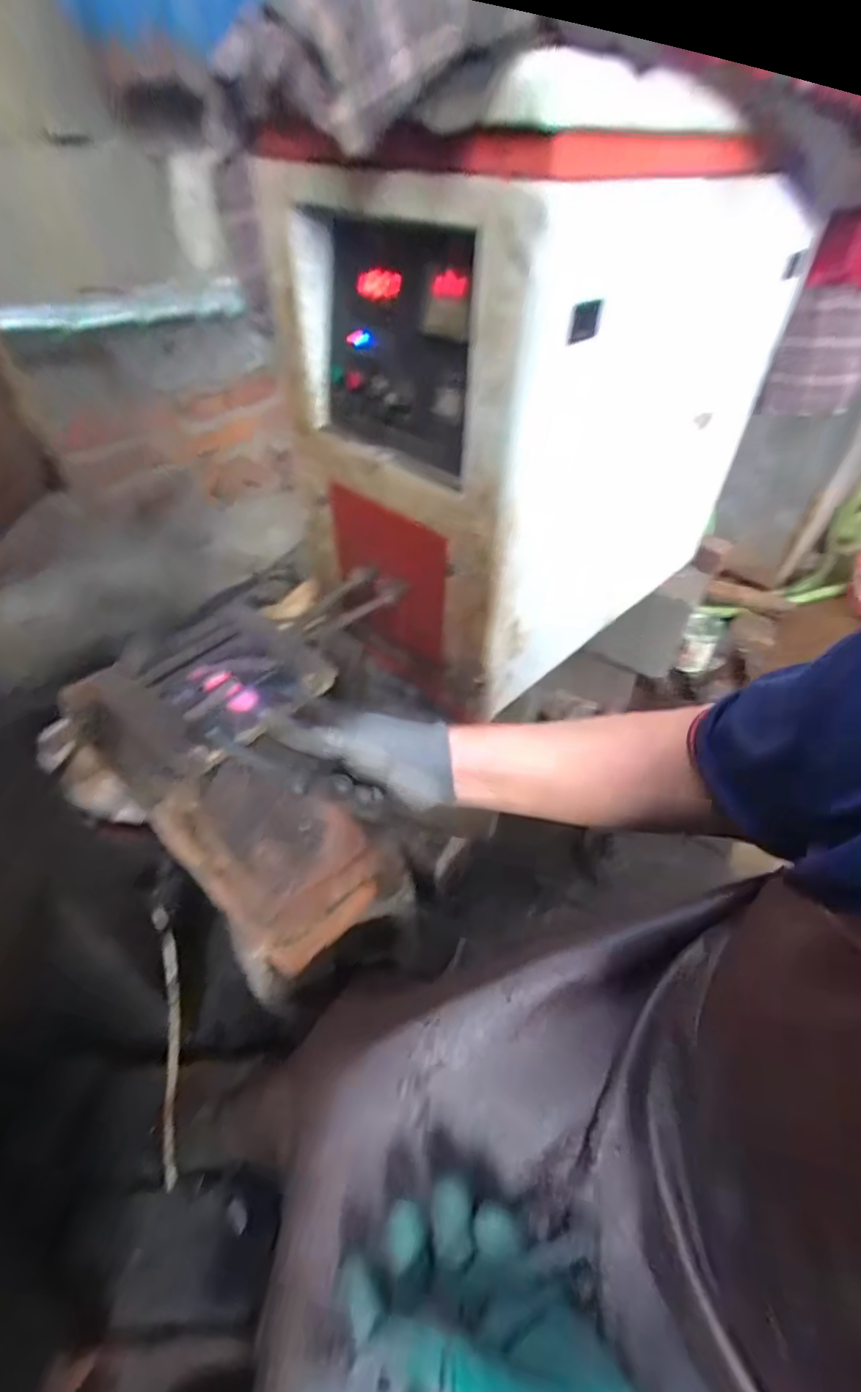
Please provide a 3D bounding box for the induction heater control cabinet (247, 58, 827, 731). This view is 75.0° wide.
[{"bbox_3d":[0.155,-0.349,0.699,0.572,0.481,0.358,-33,54,-29],"label":"induction heater control cabinet"}]

